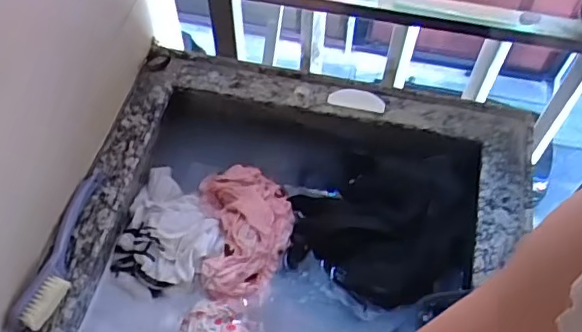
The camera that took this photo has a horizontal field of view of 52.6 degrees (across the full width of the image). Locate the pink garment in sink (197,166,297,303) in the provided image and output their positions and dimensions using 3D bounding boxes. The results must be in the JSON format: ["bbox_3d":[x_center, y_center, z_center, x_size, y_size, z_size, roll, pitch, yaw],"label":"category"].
[{"bbox_3d":[-0.065,0.093,0.875,0.139,0.036,0.194,-6,57,-4],"label":"pink garment in sink"}]

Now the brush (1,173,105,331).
[{"bbox_3d":[-0.281,0.100,0.736,0.052,0.041,0.226,12,58,7],"label":"brush"}]

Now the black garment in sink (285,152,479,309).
[{"bbox_3d":[0.132,0.082,0.861,0.256,0.076,0.211,6,57,3],"label":"black garment in sink"}]

